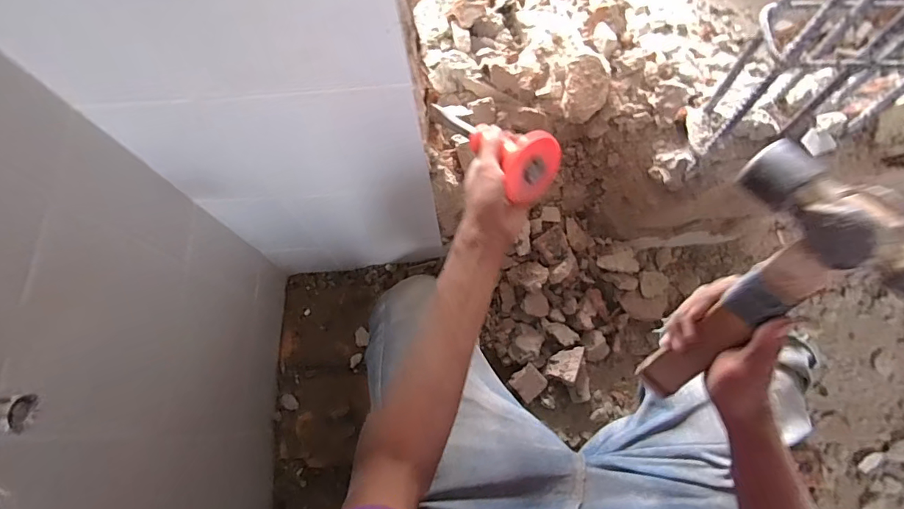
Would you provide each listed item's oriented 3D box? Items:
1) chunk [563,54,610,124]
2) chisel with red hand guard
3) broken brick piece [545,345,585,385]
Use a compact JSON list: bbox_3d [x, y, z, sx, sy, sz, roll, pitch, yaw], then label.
[{"bbox_3d":[0.204,-0.255,0.714,0.066,0.046,0.087,5,71,4],"label":"chunk"},{"bbox_3d":[0.040,-0.133,0.555,0.072,0.062,0.184,-40,53,-11],"label":"chisel with red hand guard"},{"bbox_3d":[0.196,0.184,0.808,0.055,0.034,0.064,21,73,9],"label":"broken brick piece"}]

